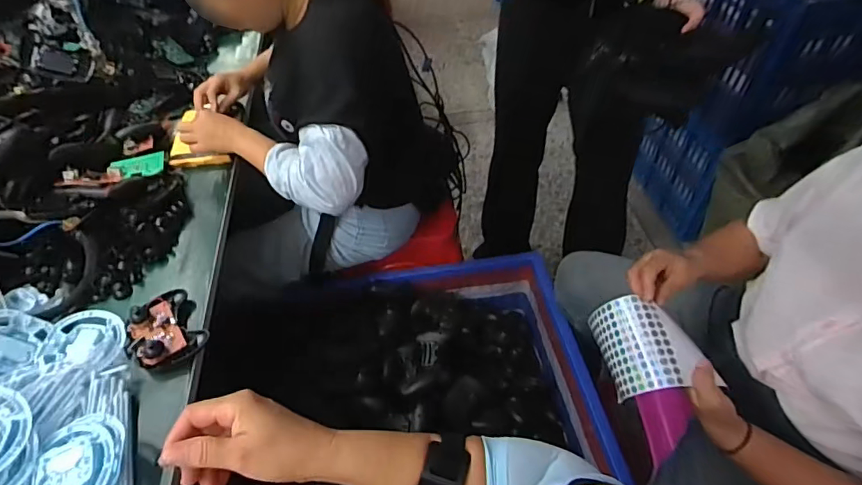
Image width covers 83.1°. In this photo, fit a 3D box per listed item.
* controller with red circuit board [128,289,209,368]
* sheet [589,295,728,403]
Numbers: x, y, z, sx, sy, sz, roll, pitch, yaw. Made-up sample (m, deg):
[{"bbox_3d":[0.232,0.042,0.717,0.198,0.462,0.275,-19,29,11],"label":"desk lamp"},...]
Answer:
[{"bbox_3d":[-0.375,0.121,0.684,0.088,0.038,0.110,-29,54,-21],"label":"controller with red circuit board"},{"bbox_3d":[0.296,0.142,0.660,0.094,0.091,0.139,-10,49,-6],"label":"sheet"}]

